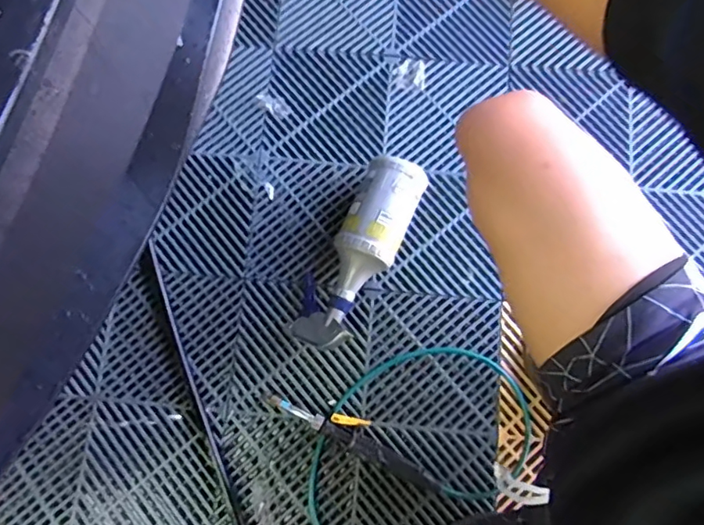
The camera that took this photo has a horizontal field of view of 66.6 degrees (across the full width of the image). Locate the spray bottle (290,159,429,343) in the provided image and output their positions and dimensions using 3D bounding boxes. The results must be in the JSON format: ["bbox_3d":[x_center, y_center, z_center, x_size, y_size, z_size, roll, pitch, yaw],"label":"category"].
[{"bbox_3d":[0.009,-0.012,0.796,0.097,0.098,0.288,28,80,5],"label":"spray bottle"}]

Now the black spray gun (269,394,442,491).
[{"bbox_3d":[0.008,0.249,0.770,0.265,0.035,0.043,29,80,5],"label":"black spray gun"}]

